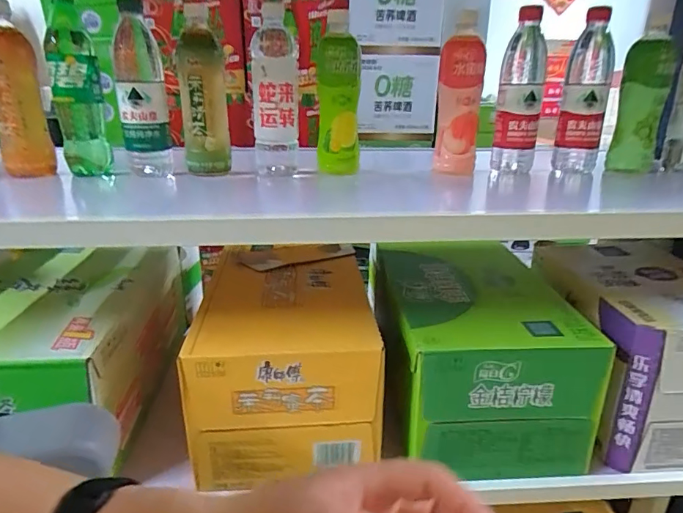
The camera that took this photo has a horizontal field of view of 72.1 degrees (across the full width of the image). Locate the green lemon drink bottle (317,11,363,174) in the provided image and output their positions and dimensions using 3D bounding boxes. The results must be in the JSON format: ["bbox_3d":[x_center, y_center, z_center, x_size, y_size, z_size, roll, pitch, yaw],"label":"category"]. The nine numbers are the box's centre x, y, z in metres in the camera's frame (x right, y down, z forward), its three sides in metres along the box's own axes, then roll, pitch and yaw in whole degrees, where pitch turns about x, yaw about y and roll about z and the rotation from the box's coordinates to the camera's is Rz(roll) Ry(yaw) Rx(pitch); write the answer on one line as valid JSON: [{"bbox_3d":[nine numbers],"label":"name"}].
[{"bbox_3d":[-0.004,-0.224,0.659,0.059,0.211,0.061,0,21,1],"label":"green lemon drink bottle"}]

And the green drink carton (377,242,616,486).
[{"bbox_3d":[0.199,0.135,0.738,0.241,0.212,0.326,-1,21,-3],"label":"green drink carton"}]

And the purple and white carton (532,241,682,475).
[{"bbox_3d":[0.449,0.134,0.737,0.216,0.223,0.292,0,21,0],"label":"purple and white carton"}]

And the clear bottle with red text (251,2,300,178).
[{"bbox_3d":[-0.091,-0.221,0.644,0.065,0.216,0.058,-3,21,-9],"label":"clear bottle with red text"}]

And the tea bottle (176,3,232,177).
[{"bbox_3d":[-0.190,-0.222,0.642,0.060,0.213,0.059,-5,22,-13],"label":"tea bottle"}]

